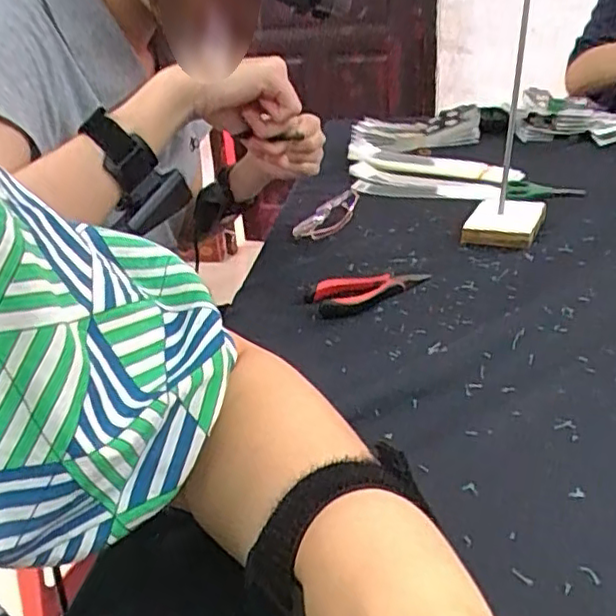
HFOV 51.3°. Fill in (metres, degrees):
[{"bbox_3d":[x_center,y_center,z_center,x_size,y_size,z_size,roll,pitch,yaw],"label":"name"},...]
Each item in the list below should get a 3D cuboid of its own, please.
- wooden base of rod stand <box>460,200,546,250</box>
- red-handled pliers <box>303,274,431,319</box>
[{"bbox_3d":[0.211,-0.090,0.687,0.071,0.019,0.116,12,31,27],"label":"wooden base of rod stand"},{"bbox_3d":[0.057,-0.016,0.564,0.113,0.018,0.042,-15,29,-20],"label":"red-handled pliers"}]

